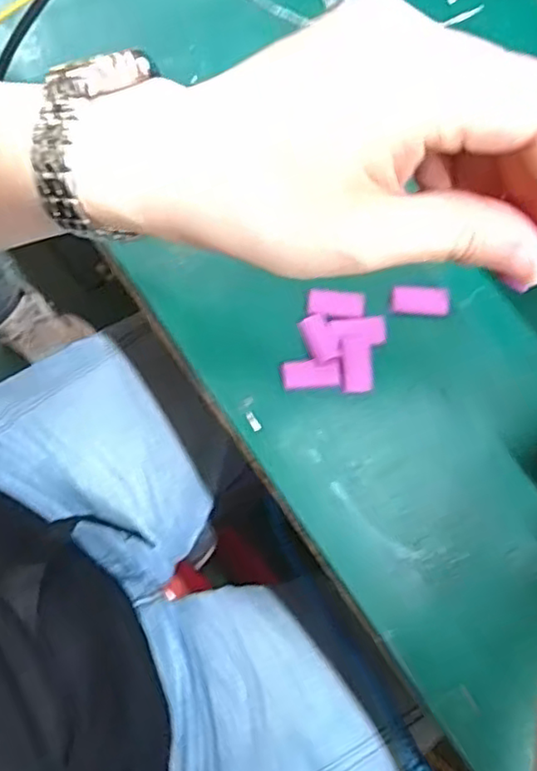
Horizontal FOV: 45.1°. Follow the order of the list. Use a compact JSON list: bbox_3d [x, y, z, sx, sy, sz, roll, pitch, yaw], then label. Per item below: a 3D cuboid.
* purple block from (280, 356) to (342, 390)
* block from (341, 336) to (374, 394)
[{"bbox_3d":[0.019,-0.005,0.292,0.027,0.004,0.013,-5,76,-1],"label":"purple block"},{"bbox_3d":[0.040,-0.010,0.292,0.015,0.004,0.025,-5,76,-1],"label":"block"}]

